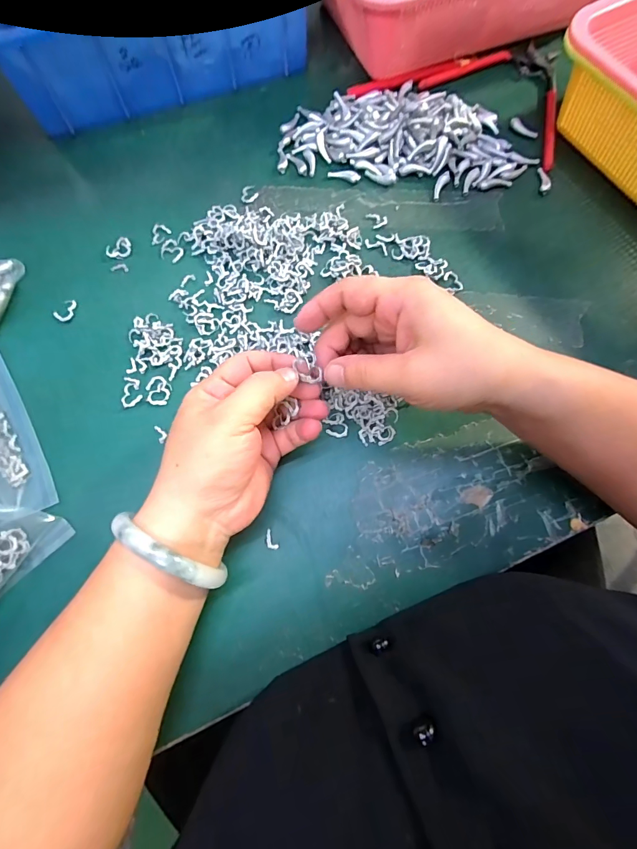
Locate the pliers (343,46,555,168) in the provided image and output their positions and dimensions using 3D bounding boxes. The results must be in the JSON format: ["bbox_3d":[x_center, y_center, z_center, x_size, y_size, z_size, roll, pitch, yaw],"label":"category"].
[{"bbox_3d":[0.156,-0.341,0.389,0.202,0.010,0.143,27,74,9],"label":"pliers"}]

